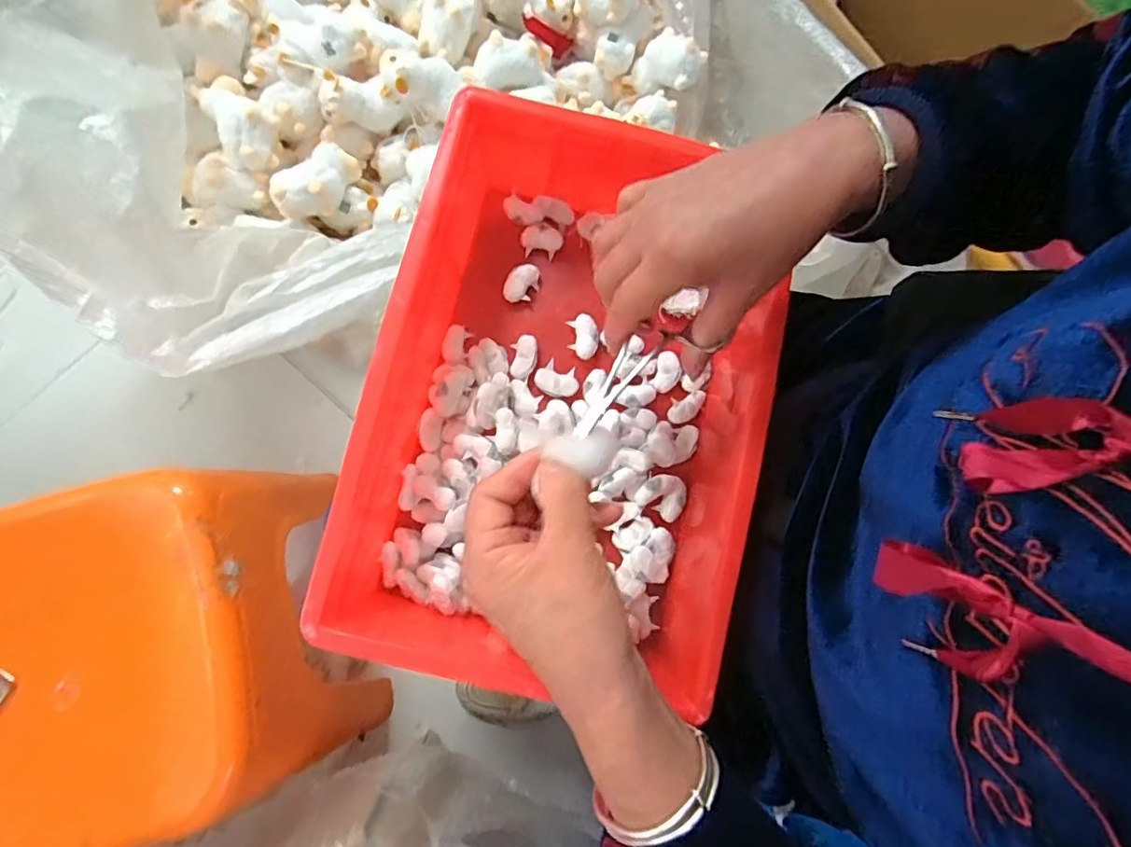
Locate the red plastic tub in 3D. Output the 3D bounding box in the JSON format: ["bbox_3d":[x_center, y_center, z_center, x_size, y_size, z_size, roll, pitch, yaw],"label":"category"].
[{"bbox_3d":[0.006,-0.015,0.383,0.258,0.116,0.356,12,77,1],"label":"red plastic tub"}]

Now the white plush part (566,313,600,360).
[{"bbox_3d":[0.014,-0.068,0.429,0.024,0.008,0.033,-16,78,-5],"label":"white plush part"}]

